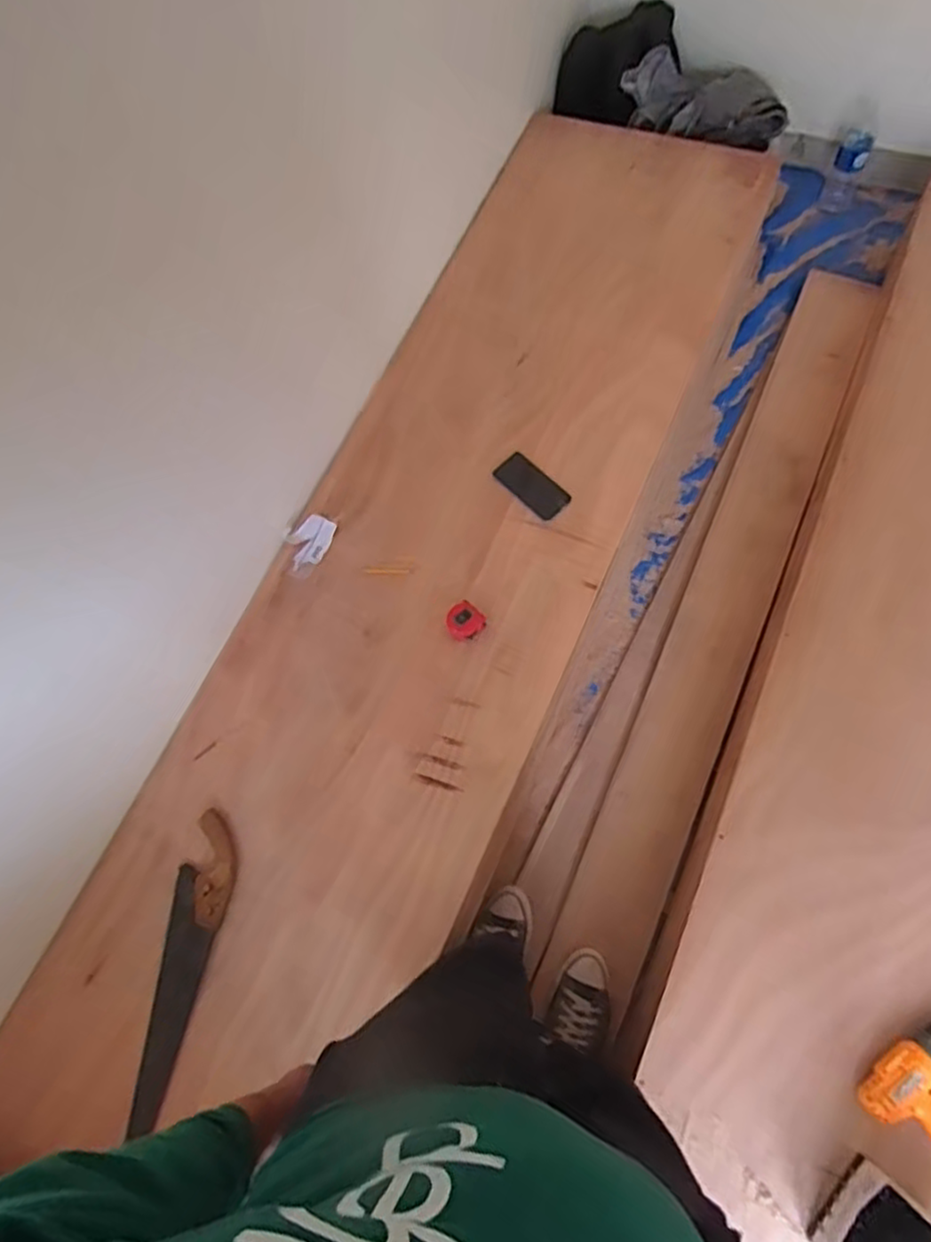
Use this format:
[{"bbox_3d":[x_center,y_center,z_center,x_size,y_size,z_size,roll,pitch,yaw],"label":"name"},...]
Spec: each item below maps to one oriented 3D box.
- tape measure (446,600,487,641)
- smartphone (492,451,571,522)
[{"bbox_3d":[-0.001,0.001,1.229,0.066,0.042,0.063,-44,78,-9],"label":"tape measure"},{"bbox_3d":[0.128,-0.262,1.324,0.072,0.008,0.152,-42,77,-9],"label":"smartphone"}]

